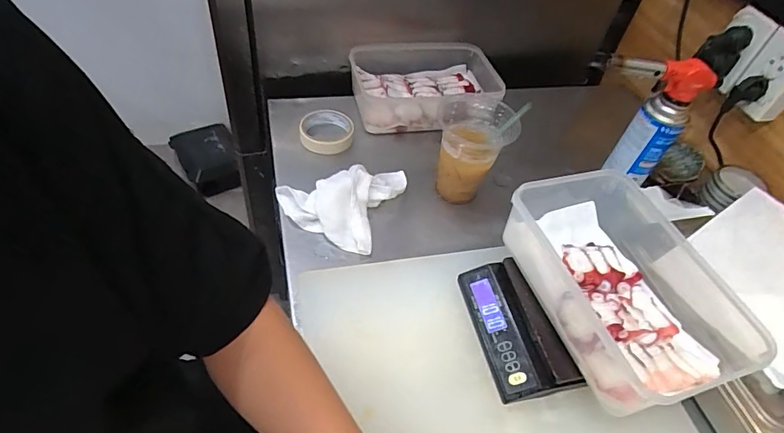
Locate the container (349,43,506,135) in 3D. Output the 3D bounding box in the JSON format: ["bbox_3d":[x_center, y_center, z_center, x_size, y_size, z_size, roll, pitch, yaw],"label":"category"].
[{"bbox_3d":[0.063,-0.224,0.791,0.268,0.077,0.158,0,49,-9],"label":"container"}]

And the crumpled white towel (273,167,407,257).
[{"bbox_3d":[-0.069,-0.038,0.639,0.155,0.058,0.155,23,49,14],"label":"crumpled white towel"}]

